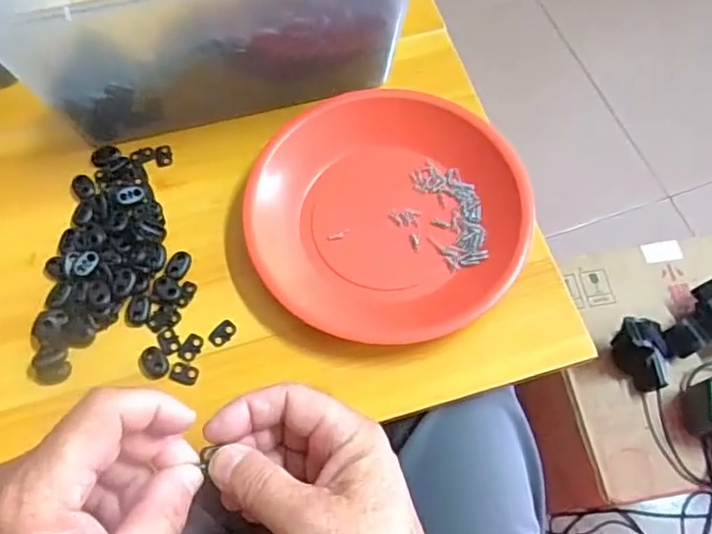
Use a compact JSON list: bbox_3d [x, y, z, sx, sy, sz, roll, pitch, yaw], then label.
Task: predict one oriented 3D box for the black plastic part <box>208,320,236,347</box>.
[{"bbox_3d":[-0.091,0.045,0.408,0.013,0.004,0.020,40,72,17],"label":"black plastic part"}]

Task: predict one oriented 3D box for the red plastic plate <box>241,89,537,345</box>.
[{"bbox_3d":[0.022,-0.037,0.428,0.195,0.032,0.184,0,66,1],"label":"red plastic plate"}]

